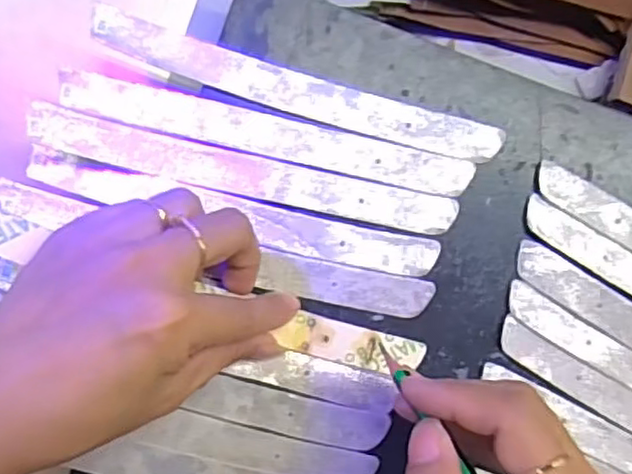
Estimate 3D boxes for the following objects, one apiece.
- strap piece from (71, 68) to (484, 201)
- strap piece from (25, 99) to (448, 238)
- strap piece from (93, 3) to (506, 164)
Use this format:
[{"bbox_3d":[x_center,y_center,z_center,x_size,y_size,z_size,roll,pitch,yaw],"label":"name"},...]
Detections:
[{"bbox_3d":[-0.022,-0.045,0.301,0.188,0.004,0.020,13,88,-6],"label":"strap piece"},{"bbox_3d":[-0.028,-0.027,0.298,0.187,0.010,0.019,12,91,-7],"label":"strap piece"},{"bbox_3d":[-0.007,-0.066,0.303,0.189,0.004,0.020,16,88,-6],"label":"strap piece"}]

